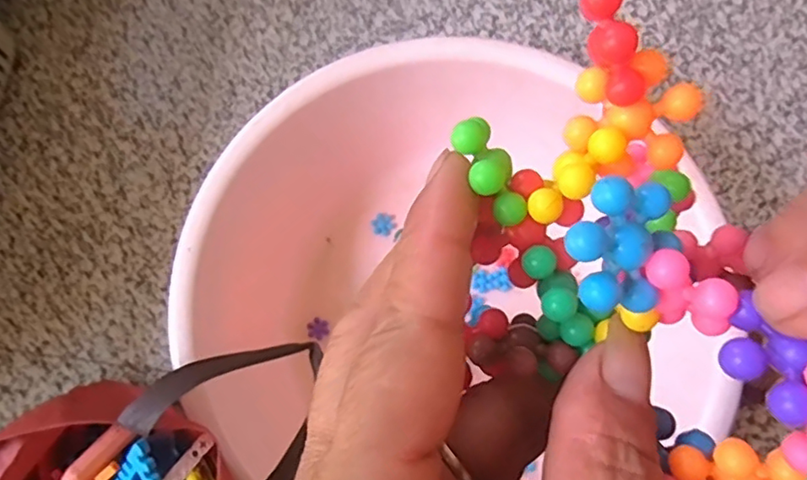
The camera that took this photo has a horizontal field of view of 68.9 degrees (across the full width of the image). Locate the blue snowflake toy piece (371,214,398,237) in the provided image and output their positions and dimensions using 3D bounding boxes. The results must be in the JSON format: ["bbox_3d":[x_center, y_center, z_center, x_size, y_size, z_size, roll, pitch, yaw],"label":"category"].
[{"bbox_3d":[-0.023,-0.018,0.689,0.029,0.007,0.026,10,92,-5],"label":"blue snowflake toy piece"}]

